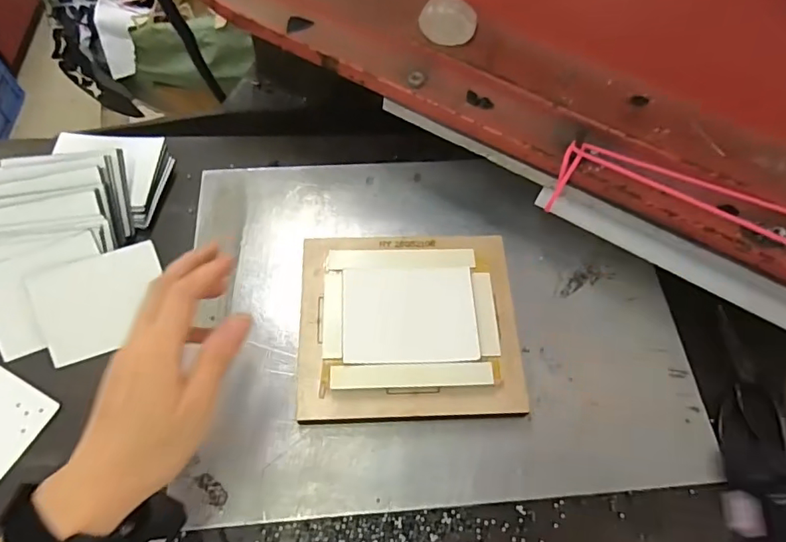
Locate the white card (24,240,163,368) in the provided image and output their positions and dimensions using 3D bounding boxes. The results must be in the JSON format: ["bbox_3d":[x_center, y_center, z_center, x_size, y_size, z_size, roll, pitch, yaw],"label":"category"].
[{"bbox_3d":[-0.257,0.028,0.459,0.105,0.004,0.083,-18,94,-15],"label":"white card"}]

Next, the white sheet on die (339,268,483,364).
[{"bbox_3d":[0.014,0.035,0.418,0.106,0.004,0.079,-1,68,-4],"label":"white sheet on die"}]

